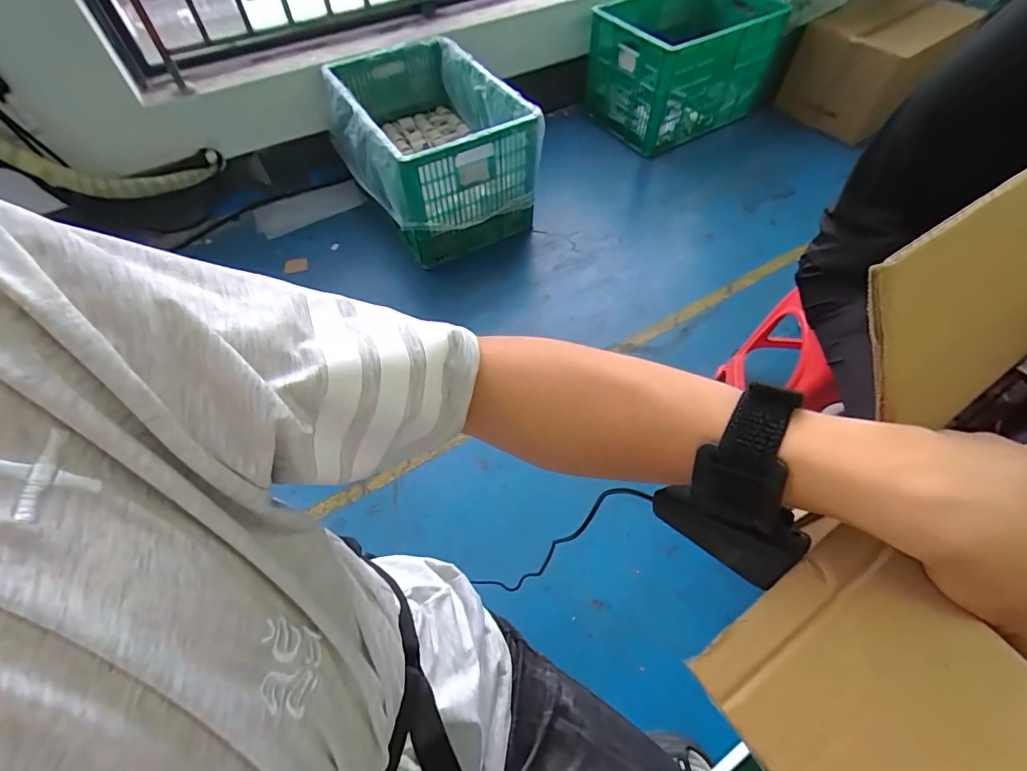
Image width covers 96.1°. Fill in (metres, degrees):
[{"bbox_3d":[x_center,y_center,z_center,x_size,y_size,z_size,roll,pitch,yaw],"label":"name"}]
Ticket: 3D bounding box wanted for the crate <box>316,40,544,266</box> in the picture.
[{"bbox_3d":[-0.293,-0.807,1.616,0.506,0.434,0.683,-30,60,-18],"label":"crate"}]

